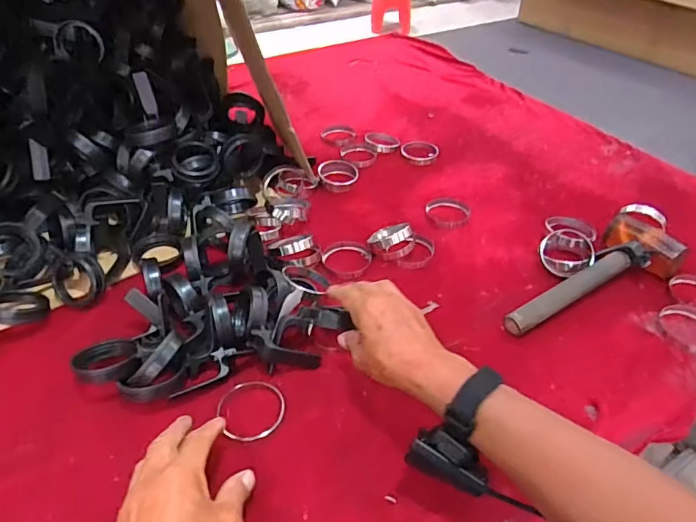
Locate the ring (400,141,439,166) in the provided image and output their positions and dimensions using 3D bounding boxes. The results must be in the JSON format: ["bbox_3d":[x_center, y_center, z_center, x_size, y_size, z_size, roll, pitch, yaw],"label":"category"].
[{"bbox_3d":[0.135,-0.205,0.925,0.070,0.017,0.070,1,42,-1],"label":"ring"}]

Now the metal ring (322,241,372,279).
[{"bbox_3d":[-0.001,-0.003,0.703,0.068,0.013,0.066,1,42,-1],"label":"metal ring"}]

